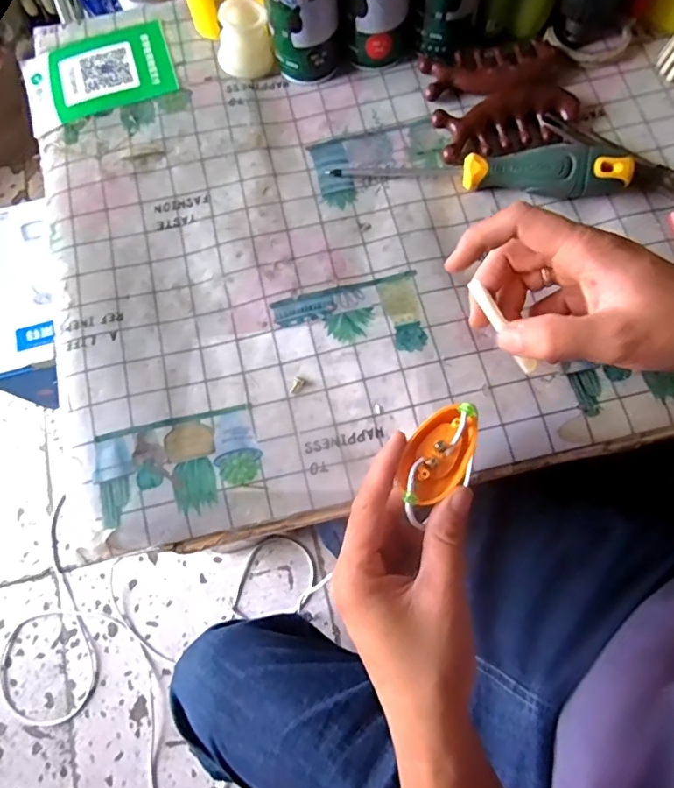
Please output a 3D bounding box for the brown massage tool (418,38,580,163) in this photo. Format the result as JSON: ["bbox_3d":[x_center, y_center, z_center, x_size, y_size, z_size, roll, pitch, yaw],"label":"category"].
[{"bbox_3d":[0.123,-0.224,0.389,0.105,0.020,0.092,-11,73,-1],"label":"brown massage tool"}]

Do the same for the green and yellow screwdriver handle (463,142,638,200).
[{"bbox_3d":[0.143,-0.152,0.355,0.105,0.031,0.025,1,73,3],"label":"green and yellow screwdriver handle"}]

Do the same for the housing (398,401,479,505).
[{"bbox_3d":[0.055,0.032,0.278,0.032,0.011,0.061,25,73,9],"label":"housing"}]

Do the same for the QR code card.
[{"bbox_3d":[-0.193,-0.257,0.421,0.121,0.007,0.078,-17,73,-1],"label":"QR code card"}]

